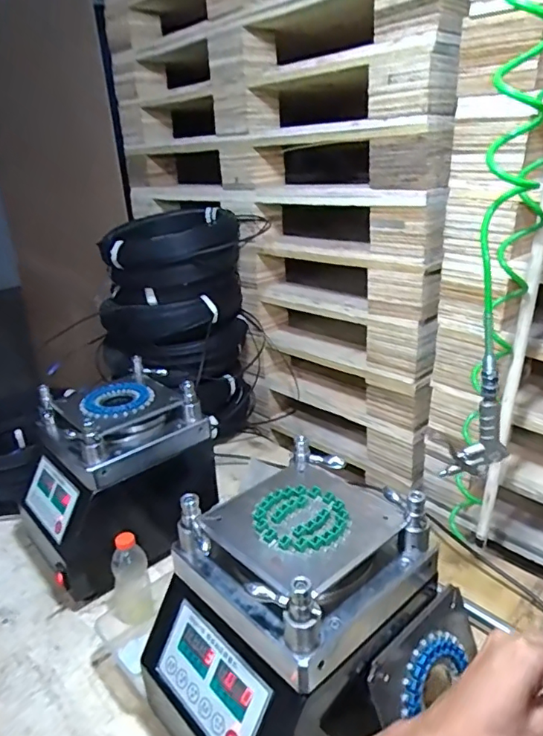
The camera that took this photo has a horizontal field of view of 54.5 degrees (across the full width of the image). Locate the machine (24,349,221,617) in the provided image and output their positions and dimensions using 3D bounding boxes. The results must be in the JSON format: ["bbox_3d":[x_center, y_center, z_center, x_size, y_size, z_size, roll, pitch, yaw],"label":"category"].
[{"bbox_3d":[-0.264,0.178,0.920,0.300,0.275,0.233,-20,28,-32],"label":"machine"}]

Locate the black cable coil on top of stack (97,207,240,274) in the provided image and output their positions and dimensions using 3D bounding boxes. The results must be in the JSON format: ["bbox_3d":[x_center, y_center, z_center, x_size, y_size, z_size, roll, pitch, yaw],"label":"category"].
[{"bbox_3d":[-0.226,-0.288,1.208,0.301,0.104,0.251,-7,23,-5],"label":"black cable coil on top of stack"}]

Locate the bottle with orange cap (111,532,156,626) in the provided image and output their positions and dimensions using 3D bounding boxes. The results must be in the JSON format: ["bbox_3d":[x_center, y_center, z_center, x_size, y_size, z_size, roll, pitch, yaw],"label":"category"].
[{"bbox_3d":[-0.212,0.313,0.779,0.063,0.135,0.056,-12,24,-17],"label":"bottle with orange cap"}]

